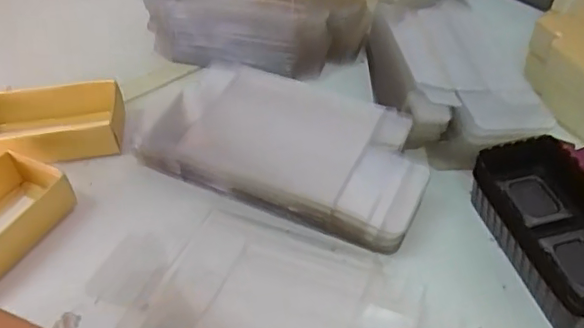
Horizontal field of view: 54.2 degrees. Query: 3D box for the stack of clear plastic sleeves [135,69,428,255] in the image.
[{"bbox_3d":[-0.012,-0.011,0.399,0.213,0.041,0.104,17,49,20],"label":"stack of clear plastic sleeves"}]

